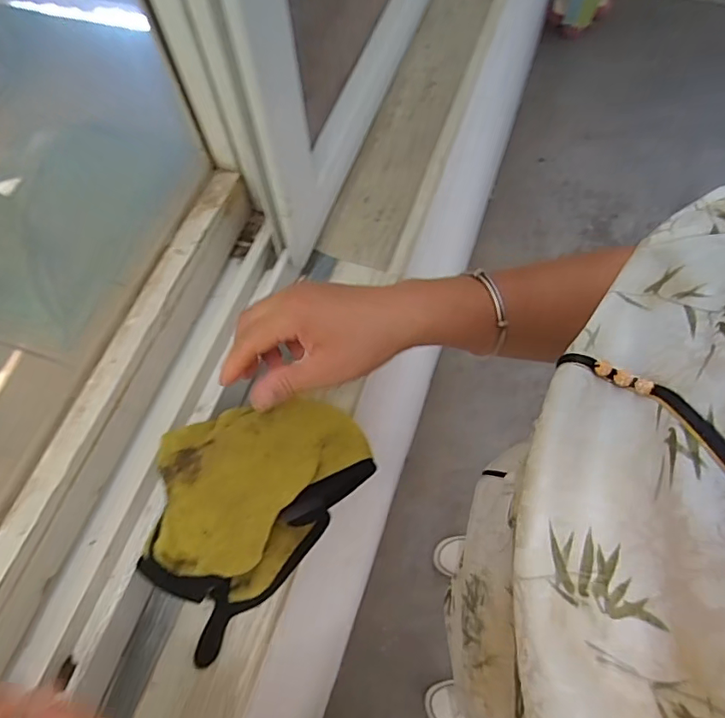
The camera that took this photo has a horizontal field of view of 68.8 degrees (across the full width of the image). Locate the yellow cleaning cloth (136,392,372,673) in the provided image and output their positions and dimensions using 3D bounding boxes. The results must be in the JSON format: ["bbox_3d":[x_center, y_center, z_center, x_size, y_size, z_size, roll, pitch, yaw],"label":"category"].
[{"bbox_3d":[-0.089,0.102,0.396,0.111,0.082,0.185,37,72,19],"label":"yellow cleaning cloth"}]

